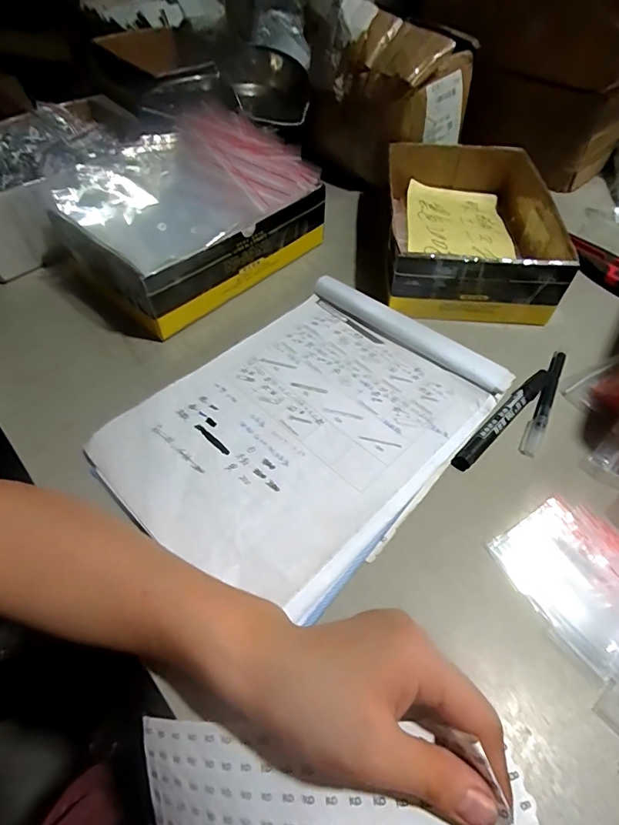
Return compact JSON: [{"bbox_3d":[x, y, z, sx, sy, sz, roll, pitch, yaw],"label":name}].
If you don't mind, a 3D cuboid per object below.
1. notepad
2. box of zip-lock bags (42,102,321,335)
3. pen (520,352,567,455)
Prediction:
[{"bbox_3d":[0.001,0.004,0.376,0.221,0.015,0.300,37,62,23],"label":"notepad"},{"bbox_3d":[-0.144,-0.225,0.494,0.210,0.100,0.252,34,60,22],"label":"box of zip-lock bags"},{"bbox_3d":[0.217,-0.012,0.403,0.014,0.008,0.130,26,57,18],"label":"pen"}]

